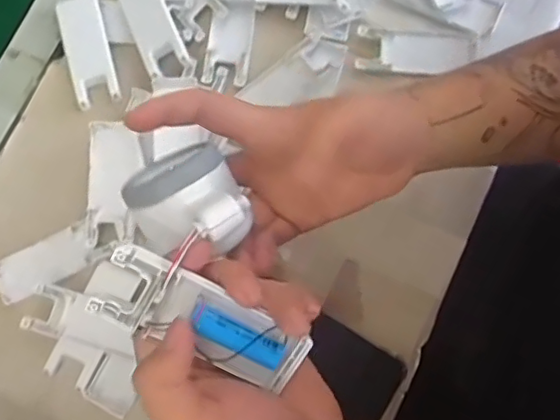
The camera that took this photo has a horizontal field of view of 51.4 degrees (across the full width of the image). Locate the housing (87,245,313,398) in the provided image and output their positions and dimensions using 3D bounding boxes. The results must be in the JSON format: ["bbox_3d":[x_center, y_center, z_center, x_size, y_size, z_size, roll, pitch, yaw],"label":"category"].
[{"bbox_3d":[-0.038,0.055,0.284,0.102,0.020,0.037,29,80,-10],"label":"housing"}]

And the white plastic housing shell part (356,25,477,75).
[{"bbox_3d":[0.121,-0.142,0.519,0.100,0.009,0.041,5,79,2],"label":"white plastic housing shell part"}]

